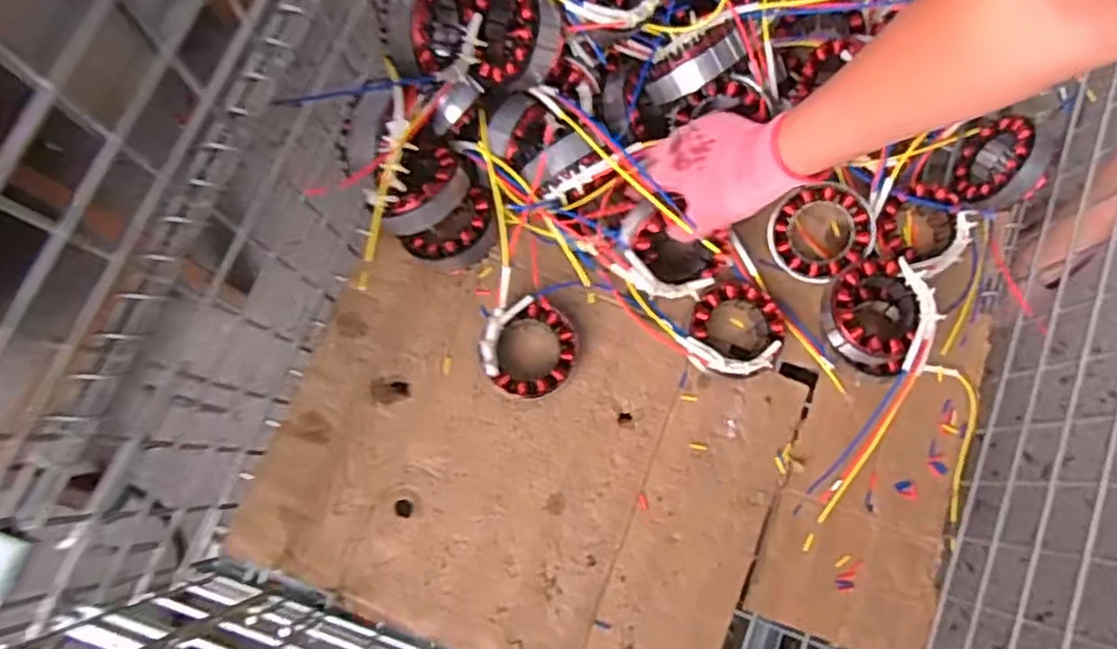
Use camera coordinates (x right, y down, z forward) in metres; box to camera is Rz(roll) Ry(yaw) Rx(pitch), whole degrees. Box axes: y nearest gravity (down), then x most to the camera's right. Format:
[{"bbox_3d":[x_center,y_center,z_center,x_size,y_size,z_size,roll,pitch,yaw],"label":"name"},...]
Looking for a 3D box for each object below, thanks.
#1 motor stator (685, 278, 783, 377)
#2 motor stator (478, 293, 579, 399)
[{"bbox_3d":[0.157,0.007,0.657,0.082,0.046,0.089,0,79,-1],"label":"motor stator"},{"bbox_3d":[-0.024,0.022,0.654,0.089,0.042,0.084,-22,80,-6],"label":"motor stator"}]

